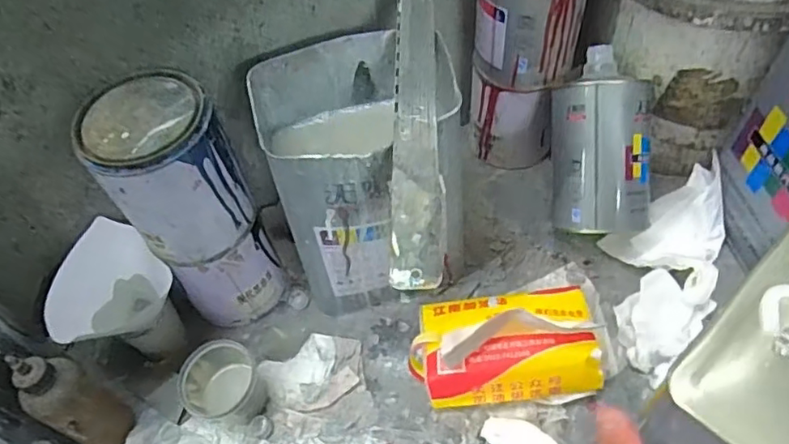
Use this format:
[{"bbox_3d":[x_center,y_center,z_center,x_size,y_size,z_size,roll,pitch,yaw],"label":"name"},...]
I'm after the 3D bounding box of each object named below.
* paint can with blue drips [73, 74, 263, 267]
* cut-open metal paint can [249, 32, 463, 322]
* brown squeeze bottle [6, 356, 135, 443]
[{"bbox_3d":[-0.193,-0.044,0.503,0.101,0.137,0.100,-3,54,4],"label":"paint can with blue drips"},{"bbox_3d":[-0.026,-0.027,0.561,0.157,0.255,0.139,-17,55,-7],"label":"cut-open metal paint can"},{"bbox_3d":[-0.284,0.162,0.516,0.044,0.146,0.051,20,59,18],"label":"brown squeeze bottle"}]

